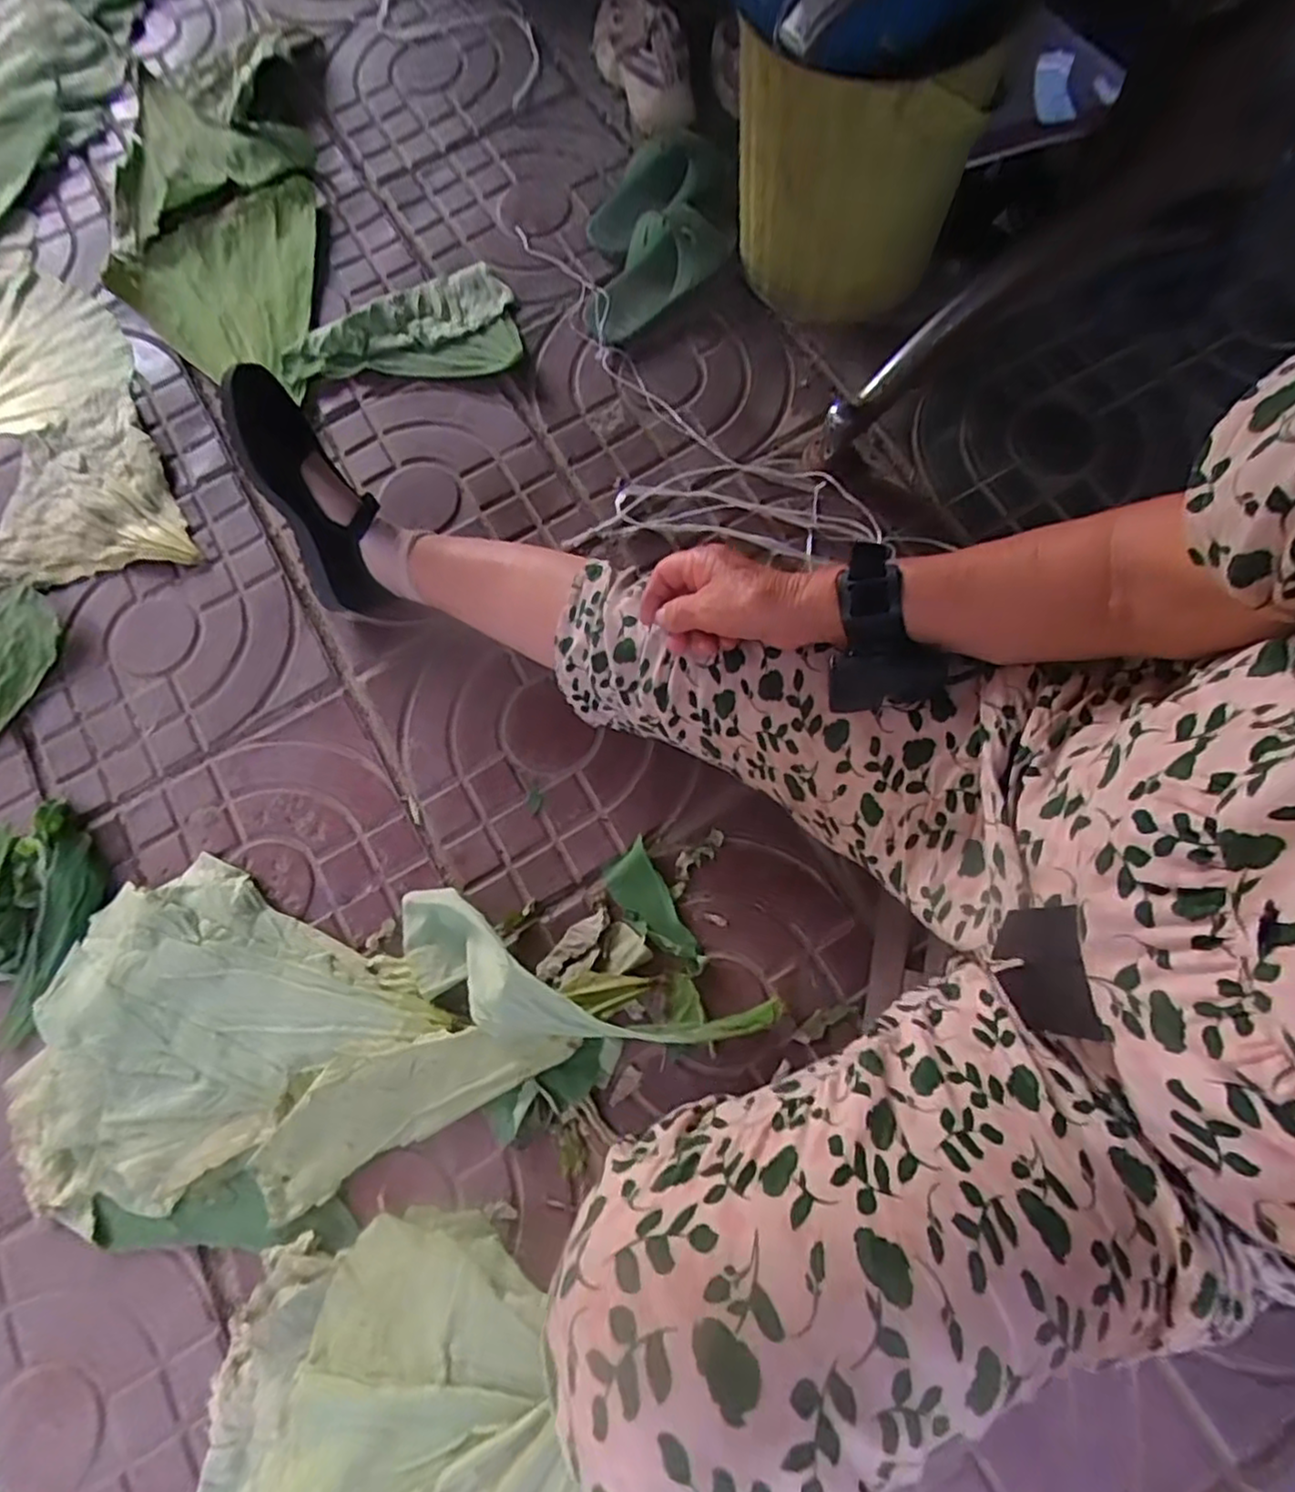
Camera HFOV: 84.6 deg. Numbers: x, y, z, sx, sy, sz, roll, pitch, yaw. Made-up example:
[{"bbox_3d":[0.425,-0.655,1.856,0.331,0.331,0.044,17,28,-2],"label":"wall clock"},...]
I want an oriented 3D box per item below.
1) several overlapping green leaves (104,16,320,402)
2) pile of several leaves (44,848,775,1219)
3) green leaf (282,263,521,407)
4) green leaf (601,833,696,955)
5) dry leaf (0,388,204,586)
[{"bbox_3d":[-0.549,-0.694,0.891,0.255,0.035,0.551,-8,74,-1],"label":"several overlapping green leaves"},{"bbox_3d":[-0.250,0.256,0.595,0.573,0.058,0.294,2,74,2],"label":"pile of several leaves"},{"bbox_3d":[-0.289,-0.481,0.829,0.268,0.019,0.141,-11,74,-1],"label":"green leaf"},{"bbox_3d":[0.001,0.146,0.648,0.046,0.012,0.108,-29,75,-6],"label":"green leaf"},{"bbox_3d":[-0.637,-0.263,0.784,0.210,0.013,0.247,-28,75,-6],"label":"dry leaf"}]

